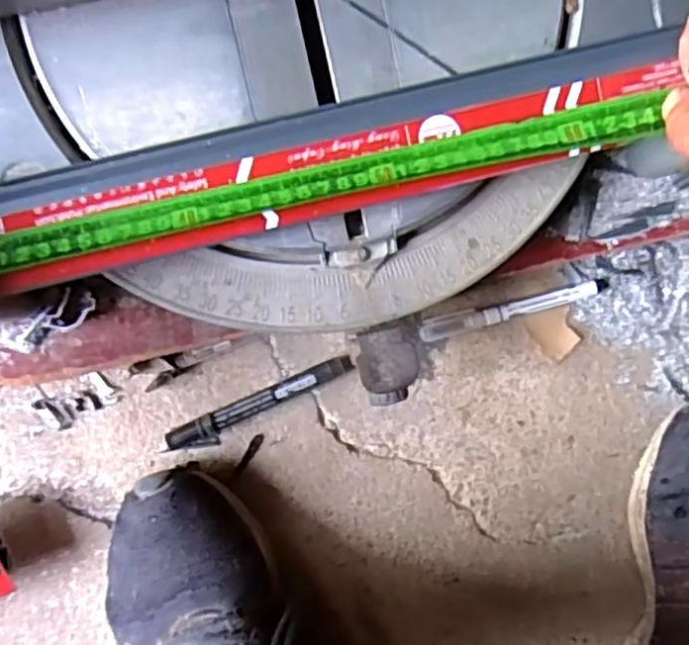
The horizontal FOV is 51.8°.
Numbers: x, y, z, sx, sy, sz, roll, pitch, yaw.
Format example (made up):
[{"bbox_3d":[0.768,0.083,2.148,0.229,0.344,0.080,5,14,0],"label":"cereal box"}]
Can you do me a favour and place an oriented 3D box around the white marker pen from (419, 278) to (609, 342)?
[{"bbox_3d":[0.123,-0.010,0.503,0.140,0.013,0.016,-15,98,-5],"label":"white marker pen"}]

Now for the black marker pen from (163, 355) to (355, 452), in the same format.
[{"bbox_3d":[-0.056,0.056,0.485,0.134,0.017,0.021,-26,99,-4],"label":"black marker pen"}]

